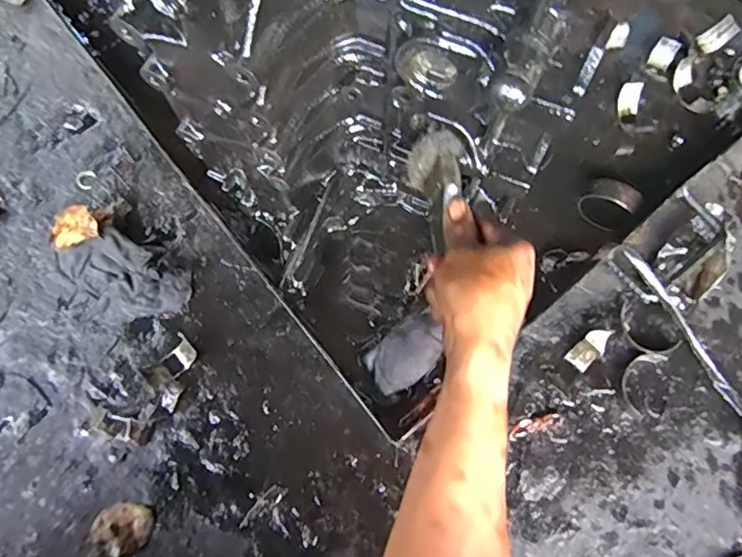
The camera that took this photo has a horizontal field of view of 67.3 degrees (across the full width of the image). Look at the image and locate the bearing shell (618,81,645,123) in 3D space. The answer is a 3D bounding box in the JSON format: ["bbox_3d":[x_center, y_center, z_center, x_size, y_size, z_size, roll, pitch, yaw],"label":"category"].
[{"bbox_3d":[0.318,-0.217,0.685,0.027,0.020,0.047,14,74,3],"label":"bearing shell"}]

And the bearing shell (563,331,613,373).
[{"bbox_3d":[0.235,0.076,0.602,0.026,0.025,0.046,41,77,10],"label":"bearing shell"}]

